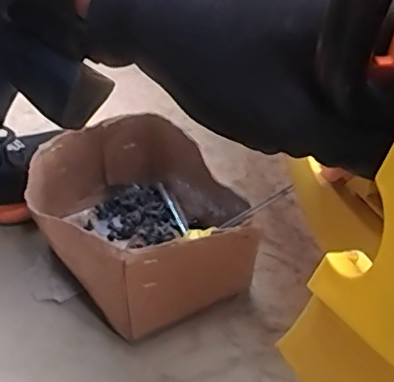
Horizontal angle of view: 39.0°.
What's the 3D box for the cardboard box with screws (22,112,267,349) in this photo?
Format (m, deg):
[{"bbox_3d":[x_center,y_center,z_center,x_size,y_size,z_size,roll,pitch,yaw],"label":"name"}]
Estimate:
[{"bbox_3d":[-0.053,0.029,0.528,0.181,0.104,0.197,-19,42,-22],"label":"cardboard box with screws"}]

